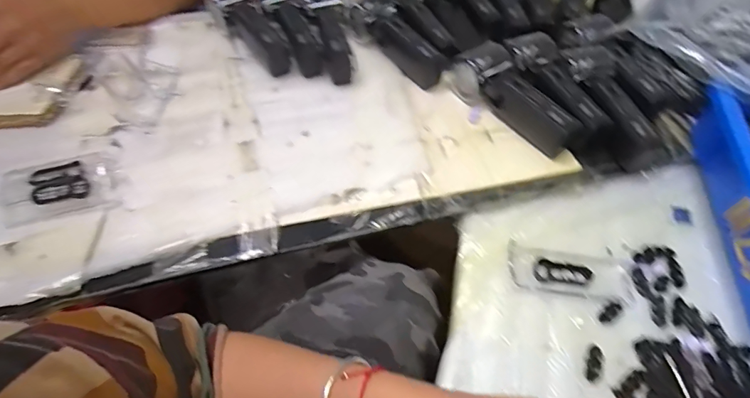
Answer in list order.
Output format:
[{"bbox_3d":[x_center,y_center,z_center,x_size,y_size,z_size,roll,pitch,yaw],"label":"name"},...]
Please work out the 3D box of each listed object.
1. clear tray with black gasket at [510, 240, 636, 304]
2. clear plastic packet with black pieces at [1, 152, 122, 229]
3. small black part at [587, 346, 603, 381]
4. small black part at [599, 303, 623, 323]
[{"bbox_3d":[0.178,0.066,0.381,0.110,0.009,0.044,9,54,5],"label":"clear tray with black gasket"},{"bbox_3d":[-0.305,-0.011,0.404,0.102,0.019,0.065,-17,56,-14],"label":"clear plastic packet with black pieces"},{"bbox_3d":[0.176,0.131,0.333,0.010,0.004,0.030,25,57,16],"label":"small black part"},{"bbox_3d":[0.203,0.099,0.360,0.025,0.004,0.010,-31,61,-22],"label":"small black part"}]

